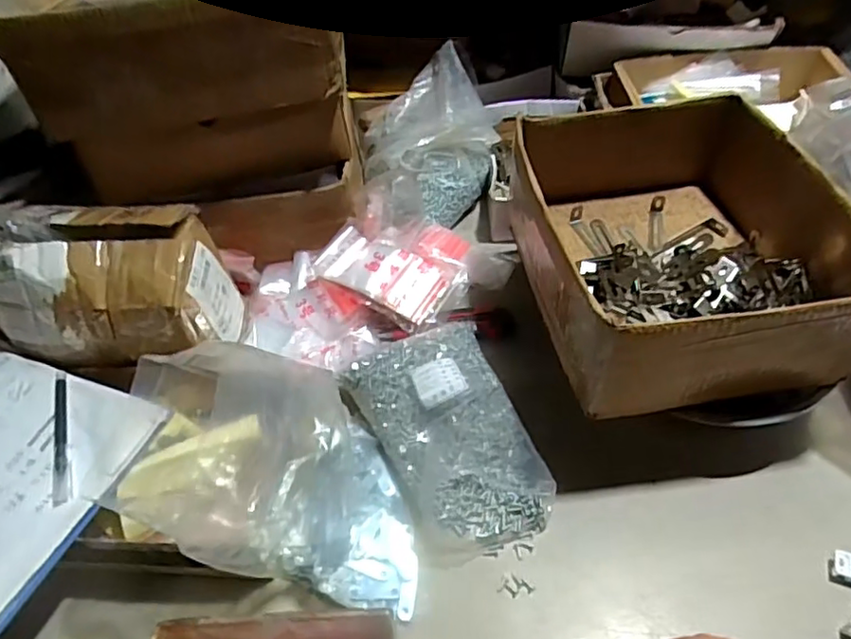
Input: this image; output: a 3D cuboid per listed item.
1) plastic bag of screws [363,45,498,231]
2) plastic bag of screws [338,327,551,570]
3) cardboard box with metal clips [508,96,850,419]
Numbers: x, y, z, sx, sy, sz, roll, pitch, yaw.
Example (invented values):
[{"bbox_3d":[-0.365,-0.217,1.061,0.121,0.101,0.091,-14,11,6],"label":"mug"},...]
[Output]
[{"bbox_3d":[0.005,-0.238,0.842,0.178,0.134,0.218,-3,47,3],"label":"plastic bag of screws"},{"bbox_3d":[0.024,0.098,0.587,0.142,0.080,0.224,-20,48,-13],"label":"plastic bag of screws"},{"bbox_3d":[0.239,-0.072,0.608,0.265,0.124,0.303,-8,47,-2],"label":"cardboard box with metal clips"}]

